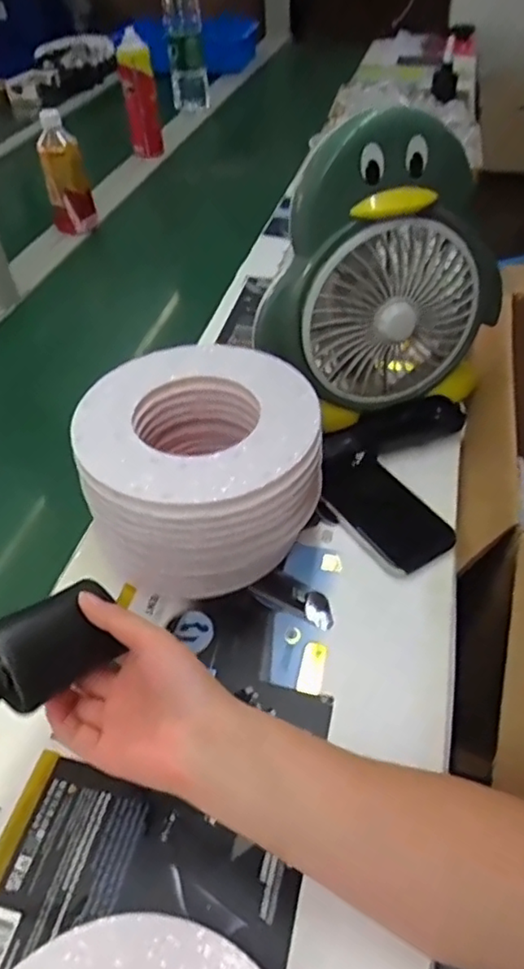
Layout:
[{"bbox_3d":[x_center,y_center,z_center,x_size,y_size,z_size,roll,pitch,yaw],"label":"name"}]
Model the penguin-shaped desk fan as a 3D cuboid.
[{"bbox_3d":[0.124,-0.195,0.627,0.248,0.282,0.116,-13,46,-10],"label":"penguin-shaped desk fan"}]

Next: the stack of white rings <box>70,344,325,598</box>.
[{"bbox_3d":[-0.050,-0.003,0.546,0.189,0.138,0.181,6,45,8],"label":"stack of white rings"}]

